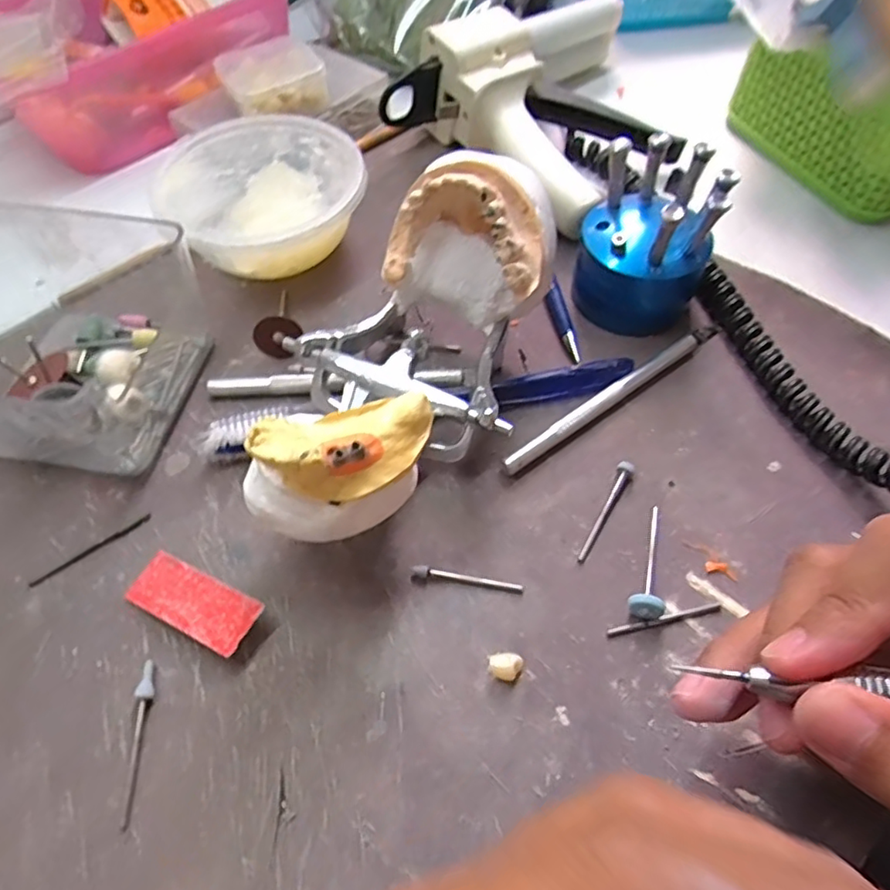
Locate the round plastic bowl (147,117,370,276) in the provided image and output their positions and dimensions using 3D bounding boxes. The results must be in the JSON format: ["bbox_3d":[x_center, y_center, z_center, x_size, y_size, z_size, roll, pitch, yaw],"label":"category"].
[{"bbox_3d":[-0.092,-0.124,0.313,0.097,0.041,0.102,0,58,0],"label":"round plastic bowl"}]

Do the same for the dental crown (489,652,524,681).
[{"bbox_3d":[0.021,0.078,0.210,0.011,0.006,0.009,3,58,2],"label":"dental crown"}]

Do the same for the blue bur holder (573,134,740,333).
[{"bbox_3d":[0.094,-0.096,0.277,0.057,0.066,0.056,0,60,0],"label":"blue bur holder"}]

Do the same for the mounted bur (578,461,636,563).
[{"bbox_3d":[0.064,0.026,0.241,0.006,0.006,0.047,29,64,16],"label":"mounted bur"}]

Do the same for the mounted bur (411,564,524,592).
[{"bbox_3d":[0.009,0.051,0.227,0.042,0.004,0.005,11,61,6],"label":"mounted bur"}]

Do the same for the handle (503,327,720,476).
[{"bbox_3d":[0.078,-0.024,0.270,0.130,0.009,0.009,-33,63,-19],"label":"handle"}]

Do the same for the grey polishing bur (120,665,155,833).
[{"bbox_3d":[-0.103,0.098,0.199,0.005,0.005,0.050,-1,60,-1],"label":"grey polishing bur"}]

